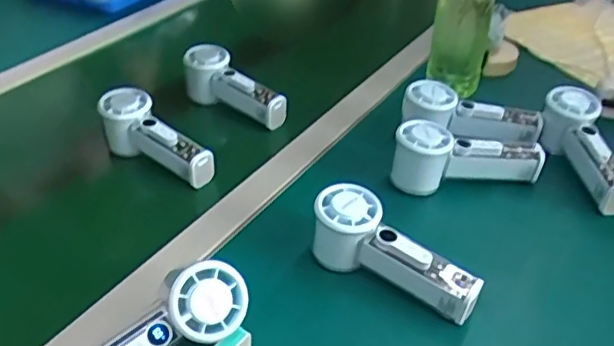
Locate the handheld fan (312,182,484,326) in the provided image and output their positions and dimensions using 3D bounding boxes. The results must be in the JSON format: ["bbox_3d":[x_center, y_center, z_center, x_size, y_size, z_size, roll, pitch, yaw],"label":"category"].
[{"bbox_3d":[0.071,0.072,0.514,0.153,0.063,0.052,32,46,16],"label":"handheld fan"}]

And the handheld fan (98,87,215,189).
[{"bbox_3d":[-0.164,-0.037,0.648,0.153,0.058,0.049,28,46,33],"label":"handheld fan"}]

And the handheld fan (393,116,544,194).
[{"bbox_3d":[0.162,-0.012,0.623,0.155,0.071,0.051,5,35,-13],"label":"handheld fan"}]

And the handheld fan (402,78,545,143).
[{"bbox_3d":[0.183,-0.066,0.678,0.151,0.059,0.046,14,35,-14],"label":"handheld fan"}]

